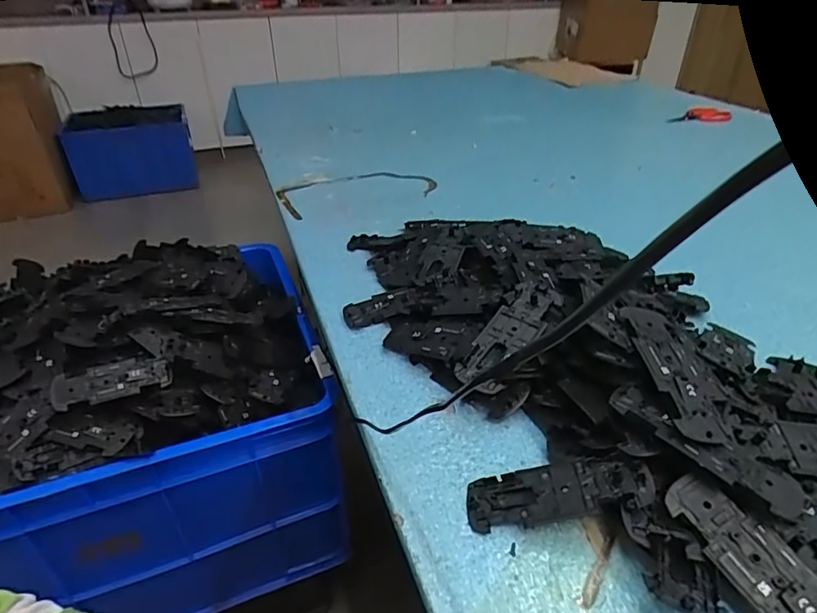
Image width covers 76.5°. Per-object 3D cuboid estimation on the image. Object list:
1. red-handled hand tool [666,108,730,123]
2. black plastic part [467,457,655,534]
[{"bbox_3d":[0.695,-0.454,1.232,0.136,0.034,0.028,1,34,2],"label":"red-handled hand tool"},{"bbox_3d":[0.103,0.129,0.363,0.123,0.013,0.044,-15,31,14],"label":"black plastic part"}]

